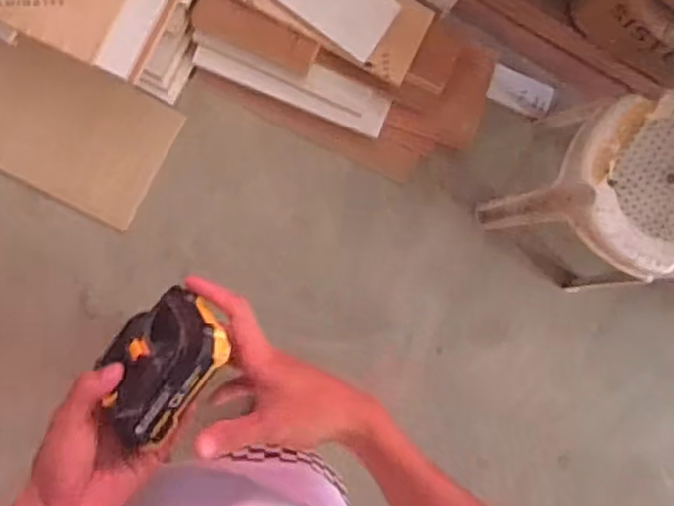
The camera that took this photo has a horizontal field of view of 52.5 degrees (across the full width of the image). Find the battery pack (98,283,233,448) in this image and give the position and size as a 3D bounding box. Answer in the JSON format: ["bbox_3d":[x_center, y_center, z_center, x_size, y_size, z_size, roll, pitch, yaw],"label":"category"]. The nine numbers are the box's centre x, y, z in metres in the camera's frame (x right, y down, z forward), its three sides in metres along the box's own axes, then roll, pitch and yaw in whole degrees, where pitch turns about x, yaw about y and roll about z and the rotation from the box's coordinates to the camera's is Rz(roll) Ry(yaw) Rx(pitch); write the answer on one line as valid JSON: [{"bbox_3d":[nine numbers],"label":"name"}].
[{"bbox_3d":[-0.137,0.085,0.518,0.074,0.050,0.107,41,83,-4],"label":"battery pack"}]

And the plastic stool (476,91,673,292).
[{"bbox_3d":[0.525,-0.110,1.324,0.336,0.384,0.332,-15,90,-8],"label":"plastic stool"}]

